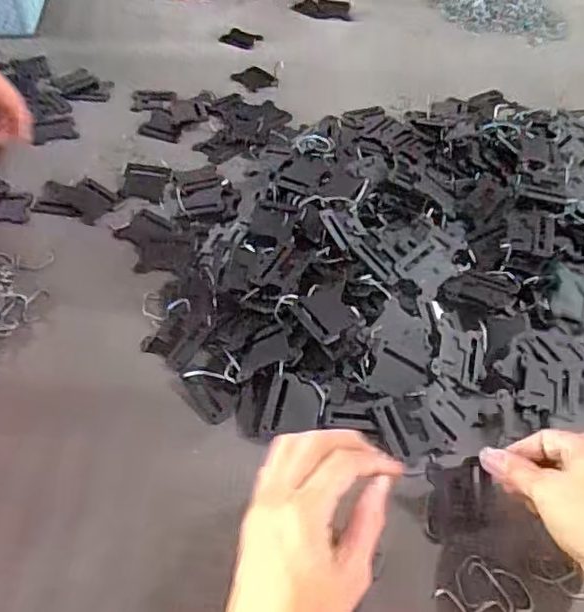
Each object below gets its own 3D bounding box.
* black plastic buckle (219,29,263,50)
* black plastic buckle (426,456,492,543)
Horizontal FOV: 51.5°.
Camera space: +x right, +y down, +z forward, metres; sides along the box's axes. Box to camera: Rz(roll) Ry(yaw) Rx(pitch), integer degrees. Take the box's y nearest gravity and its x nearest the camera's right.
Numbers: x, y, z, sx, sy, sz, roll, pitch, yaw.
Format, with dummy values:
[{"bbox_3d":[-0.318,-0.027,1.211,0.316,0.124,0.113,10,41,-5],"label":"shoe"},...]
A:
[{"bbox_3d":[-0.071,-0.376,0.847,0.048,0.004,0.050,18,49,11],"label":"black plastic buckle"},{"bbox_3d":[0.110,0.128,0.403,0.041,0.008,0.051,4,77,-7],"label":"black plastic buckle"}]

